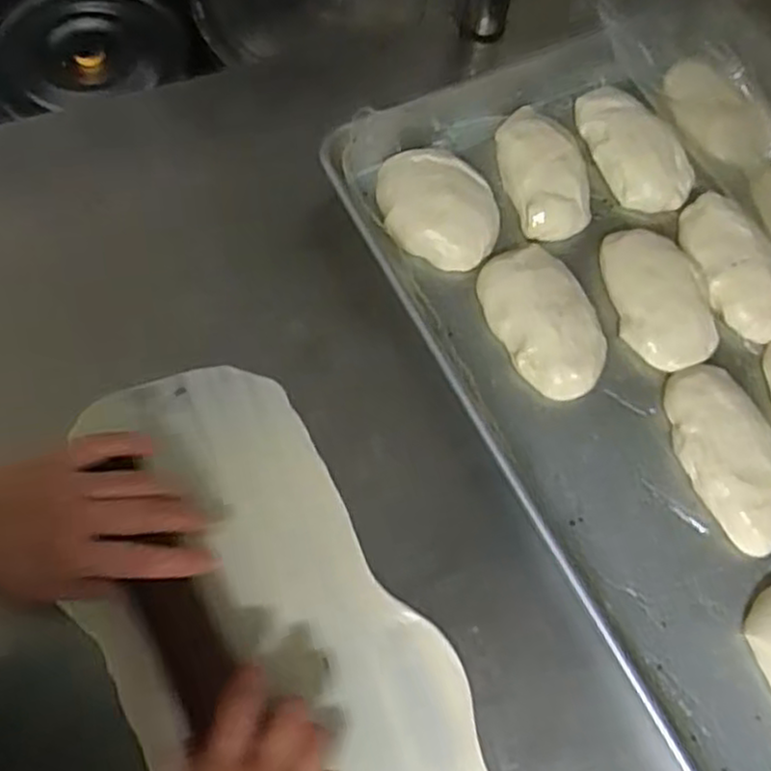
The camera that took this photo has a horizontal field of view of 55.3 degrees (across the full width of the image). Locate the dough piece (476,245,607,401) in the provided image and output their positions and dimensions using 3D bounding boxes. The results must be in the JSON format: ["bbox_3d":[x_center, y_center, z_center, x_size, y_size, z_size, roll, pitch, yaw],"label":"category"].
[{"bbox_3d":[0.116,-0.048,0.543,0.071,0.029,0.122,-23,72,-13],"label":"dough piece"}]

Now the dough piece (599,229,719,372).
[{"bbox_3d":[0.205,-0.067,0.552,0.066,0.035,0.111,-13,70,-10],"label":"dough piece"}]

